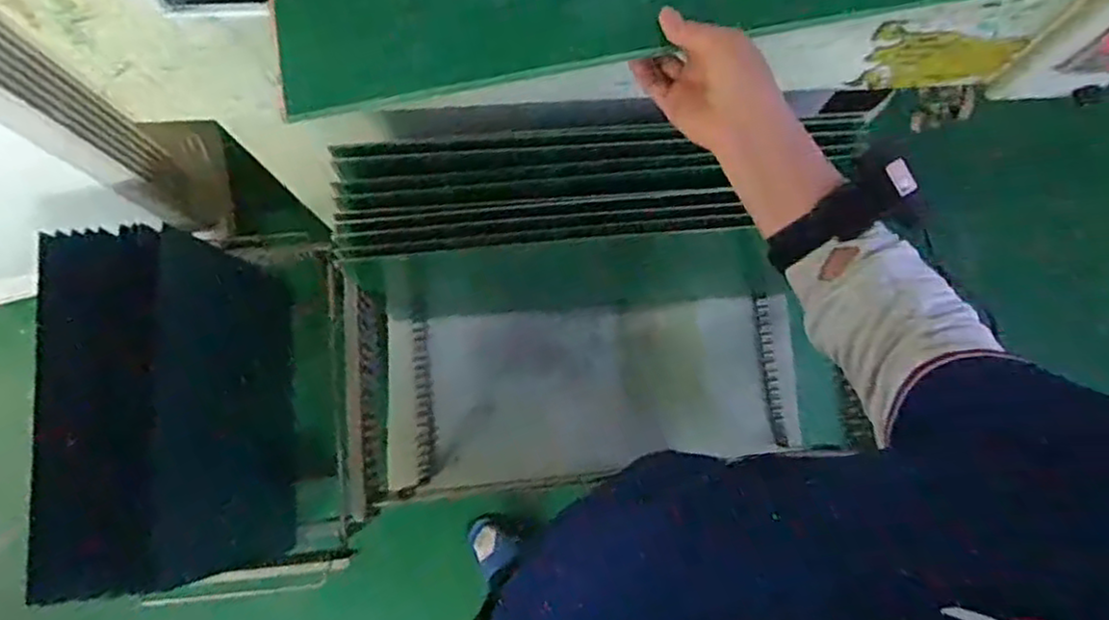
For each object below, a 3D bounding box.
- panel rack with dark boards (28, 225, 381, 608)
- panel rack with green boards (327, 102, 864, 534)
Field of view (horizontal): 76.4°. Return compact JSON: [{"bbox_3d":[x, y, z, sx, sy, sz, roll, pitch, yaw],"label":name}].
[{"bbox_3d":[-0.615,0.191,1.344,0.425,0.467,0.645,-5,79,-2],"label":"panel rack with dark boards"},{"bbox_3d":[0.028,0.015,0.885,0.617,0.379,0.410,-6,79,-2],"label":"panel rack with green boards"}]

